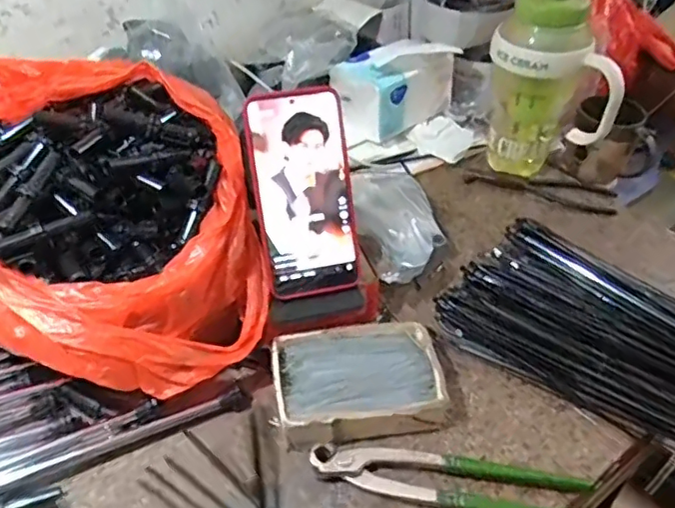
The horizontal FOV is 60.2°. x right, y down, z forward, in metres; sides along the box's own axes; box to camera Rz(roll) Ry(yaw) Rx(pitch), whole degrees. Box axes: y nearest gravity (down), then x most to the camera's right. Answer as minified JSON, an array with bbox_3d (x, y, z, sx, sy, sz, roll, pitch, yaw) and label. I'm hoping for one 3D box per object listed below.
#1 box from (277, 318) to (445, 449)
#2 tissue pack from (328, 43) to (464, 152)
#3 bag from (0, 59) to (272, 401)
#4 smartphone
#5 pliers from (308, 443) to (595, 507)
[{"bbox_3d":[0.016,0.103,0.468,0.126,0.034,0.098,-4,42,-6],"label":"box"},{"bbox_3d":[0.073,-0.220,0.761,0.149,0.101,0.088,-33,52,-32],"label":"tissue pack"},{"bbox_3d":[-0.193,-0.032,0.467,0.237,0.157,0.248,-12,44,-14],"label":"bag"},{"bbox_3d":[-0.026,-0.046,0.470,0.077,0.163,0.013,-10,13,-13],"label":"smartphone"},{"bbox_3d":[0.082,0.161,0.421,0.197,0.018,0.043,8,42,8],"label":"pliers"}]

